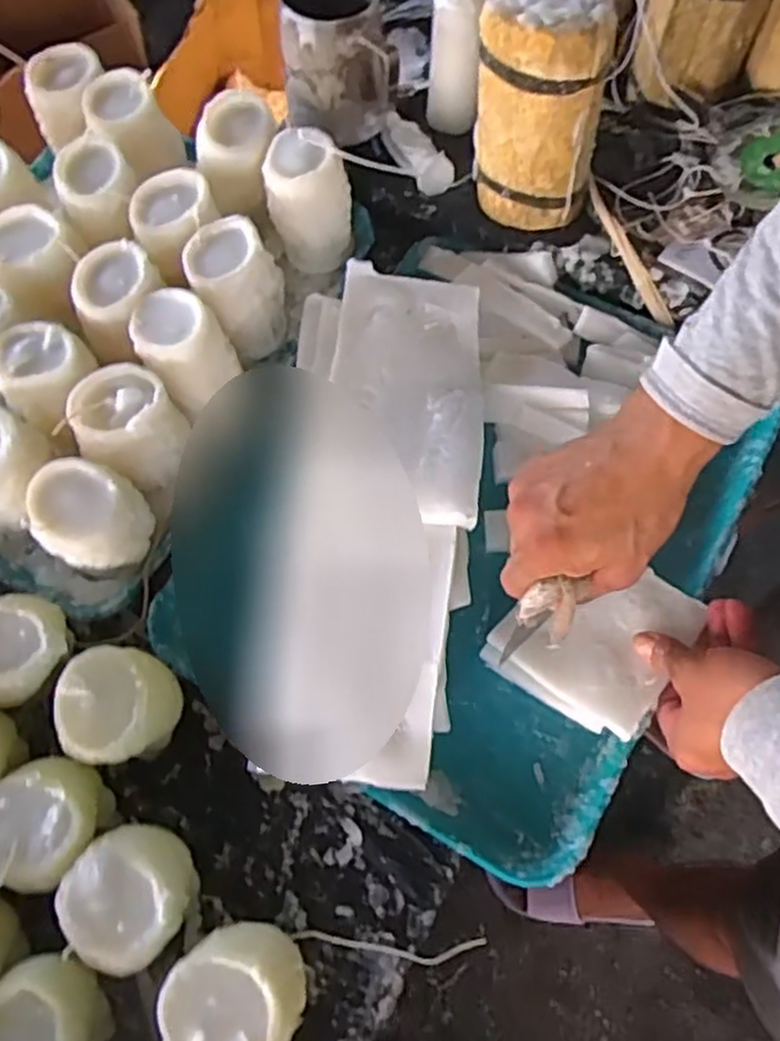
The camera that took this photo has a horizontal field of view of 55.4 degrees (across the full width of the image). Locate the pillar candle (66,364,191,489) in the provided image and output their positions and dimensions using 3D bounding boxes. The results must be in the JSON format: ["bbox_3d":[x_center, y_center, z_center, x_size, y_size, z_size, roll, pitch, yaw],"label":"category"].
[{"bbox_3d":[-0.190,-0.065,0.552,0.069,0.088,0.059,-36,71,-13],"label":"pillar candle"}]

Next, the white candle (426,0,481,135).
[{"bbox_3d":[0.056,-0.401,0.638,0.039,0.113,0.033,-7,67,-2],"label":"white candle"}]

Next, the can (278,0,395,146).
[{"bbox_3d":[-0.042,-0.398,0.636,0.093,0.100,0.094,-2,67,0],"label":"can"}]

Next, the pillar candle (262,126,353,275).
[{"bbox_3d":[-0.069,-0.272,0.640,0.070,0.101,0.070,-12,67,-4],"label":"pillar candle"}]

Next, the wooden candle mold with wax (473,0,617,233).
[{"bbox_3d":[0.114,-0.321,0.576,0.093,0.151,0.092,2,67,2],"label":"wooden candle mold with wax"}]

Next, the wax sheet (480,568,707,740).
[{"bbox_3d":[0.142,0.078,0.518,0.111,0.018,0.117,30,74,29],"label":"wax sheet"}]

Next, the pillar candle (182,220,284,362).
[{"bbox_3d":[-0.122,-0.186,0.611,0.068,0.097,0.067,-21,68,-7],"label":"pillar candle"}]

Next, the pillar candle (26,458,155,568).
[{"bbox_3d":[-0.209,-0.001,0.525,0.060,0.074,0.067,40,73,16],"label":"pillar candle"}]

